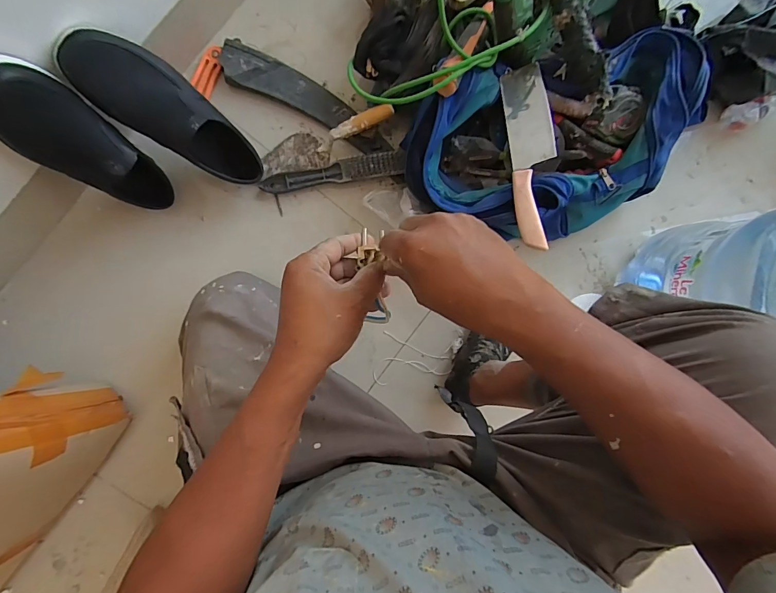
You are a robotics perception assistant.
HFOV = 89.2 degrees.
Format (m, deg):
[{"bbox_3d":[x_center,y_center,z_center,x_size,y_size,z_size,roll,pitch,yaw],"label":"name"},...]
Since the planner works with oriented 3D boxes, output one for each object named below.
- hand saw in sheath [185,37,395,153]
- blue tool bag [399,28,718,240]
[{"bbox_3d":[-0.148,-0.329,0.650,0.329,0.028,0.091,18,90,-8],"label":"hand saw in sheath"},{"bbox_3d":[0.245,-0.233,0.628,0.415,0.185,0.258,-13,94,-6],"label":"blue tool bag"}]

